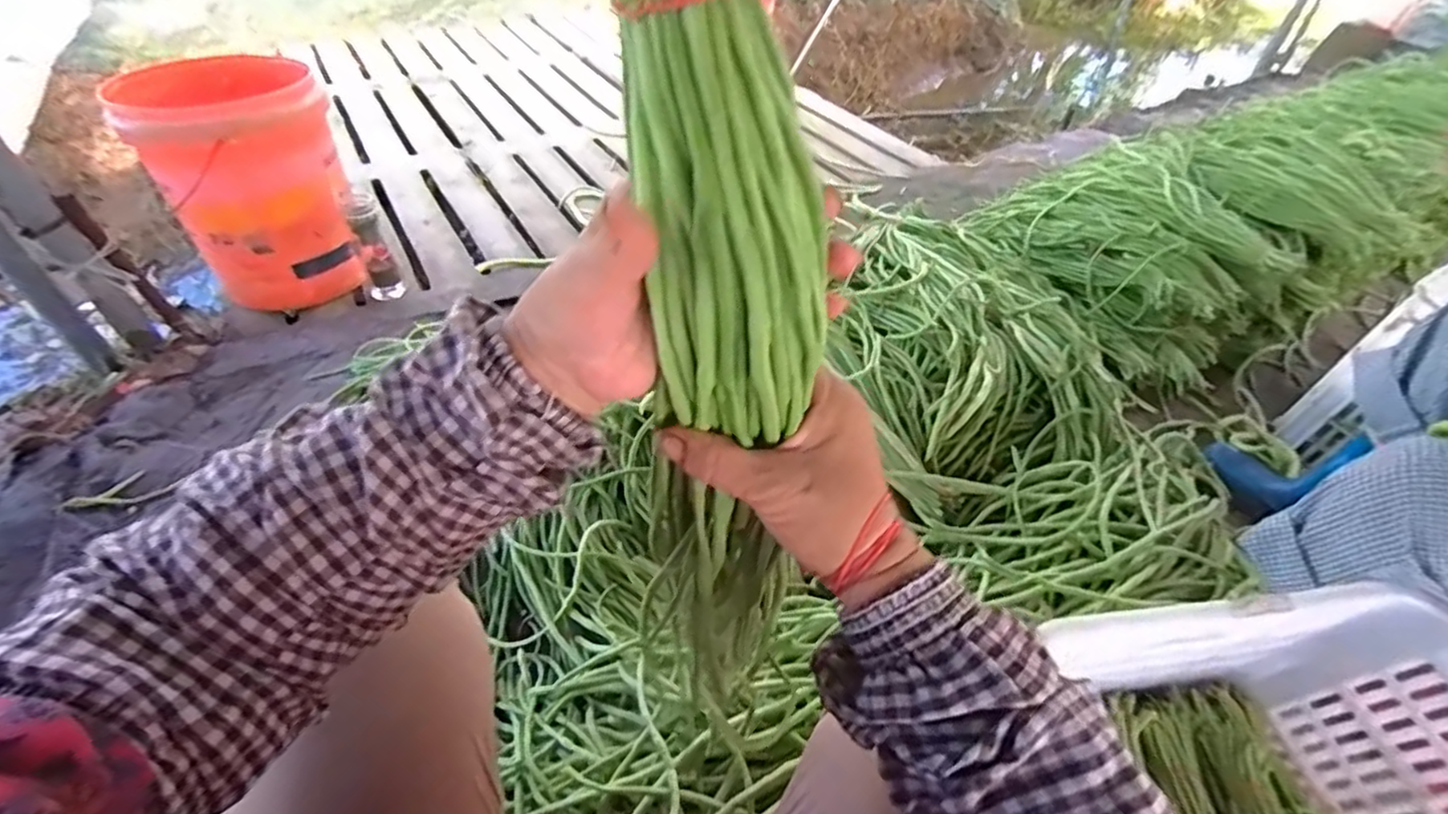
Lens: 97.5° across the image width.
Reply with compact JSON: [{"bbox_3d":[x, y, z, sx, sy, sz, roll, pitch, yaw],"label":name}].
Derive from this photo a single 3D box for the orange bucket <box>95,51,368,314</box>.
[{"bbox_3d":[-0.828,-0.401,1.136,0.264,0.333,0.282,-30,58,-28],"label":"orange bucket"}]

